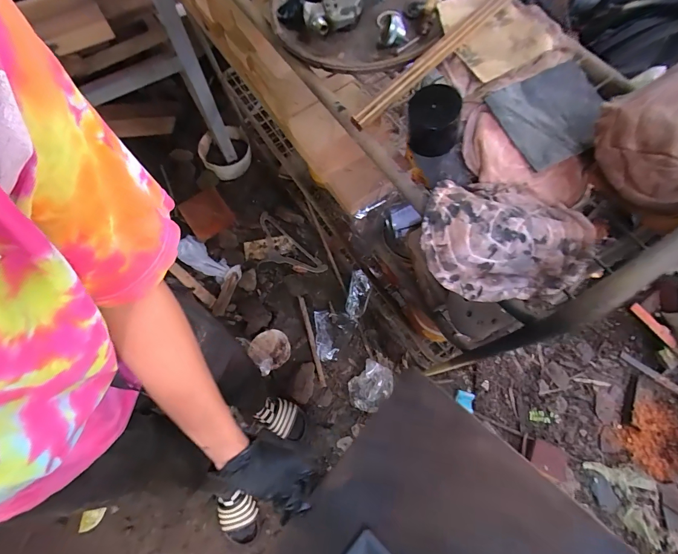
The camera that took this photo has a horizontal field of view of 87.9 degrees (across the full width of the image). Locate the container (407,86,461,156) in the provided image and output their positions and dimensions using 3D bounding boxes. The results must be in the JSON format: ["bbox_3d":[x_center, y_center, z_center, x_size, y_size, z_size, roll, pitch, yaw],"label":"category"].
[{"bbox_3d":[0.117,-0.189,0.439,0.064,0.068,0.052,13,65,10],"label":"container"}]

